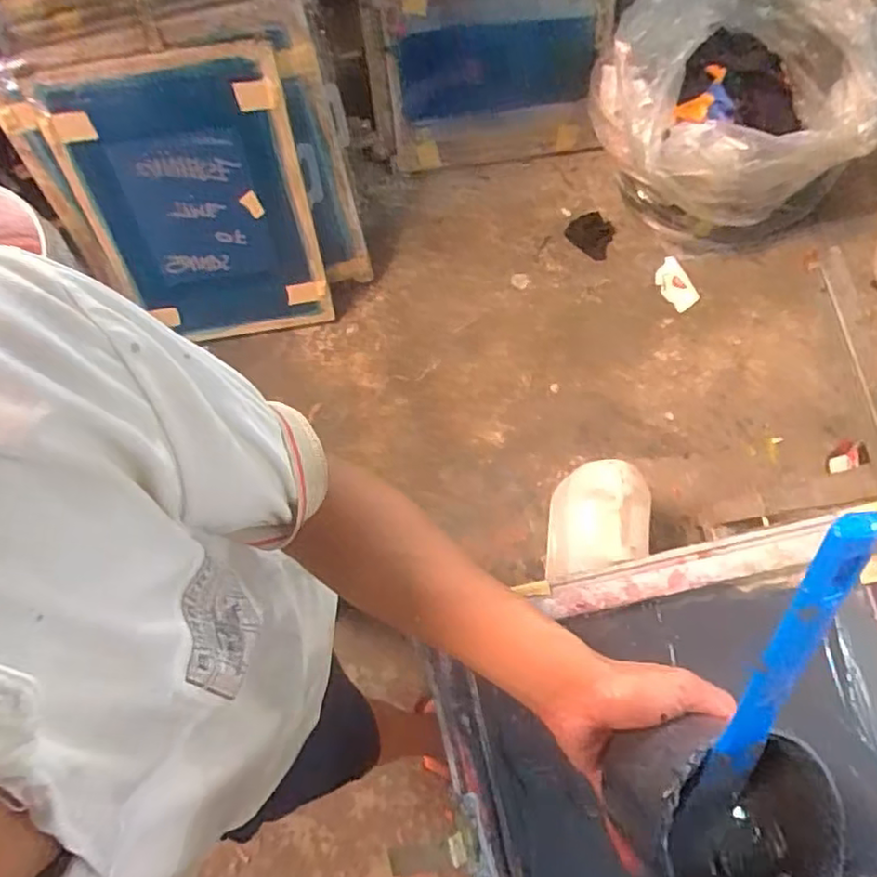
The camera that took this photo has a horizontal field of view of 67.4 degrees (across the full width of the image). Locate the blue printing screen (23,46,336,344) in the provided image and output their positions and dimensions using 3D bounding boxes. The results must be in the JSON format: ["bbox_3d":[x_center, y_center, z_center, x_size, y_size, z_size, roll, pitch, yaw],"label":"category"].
[{"bbox_3d":[-0.451,-0.426,1.257,0.398,0.560,0.045,-11,50,-5],"label":"blue printing screen"}]

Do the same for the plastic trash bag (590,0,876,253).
[{"bbox_3d":[0.634,-0.723,1.435,0.510,0.340,0.523,-34,79,-7],"label":"plastic trash bag"}]

